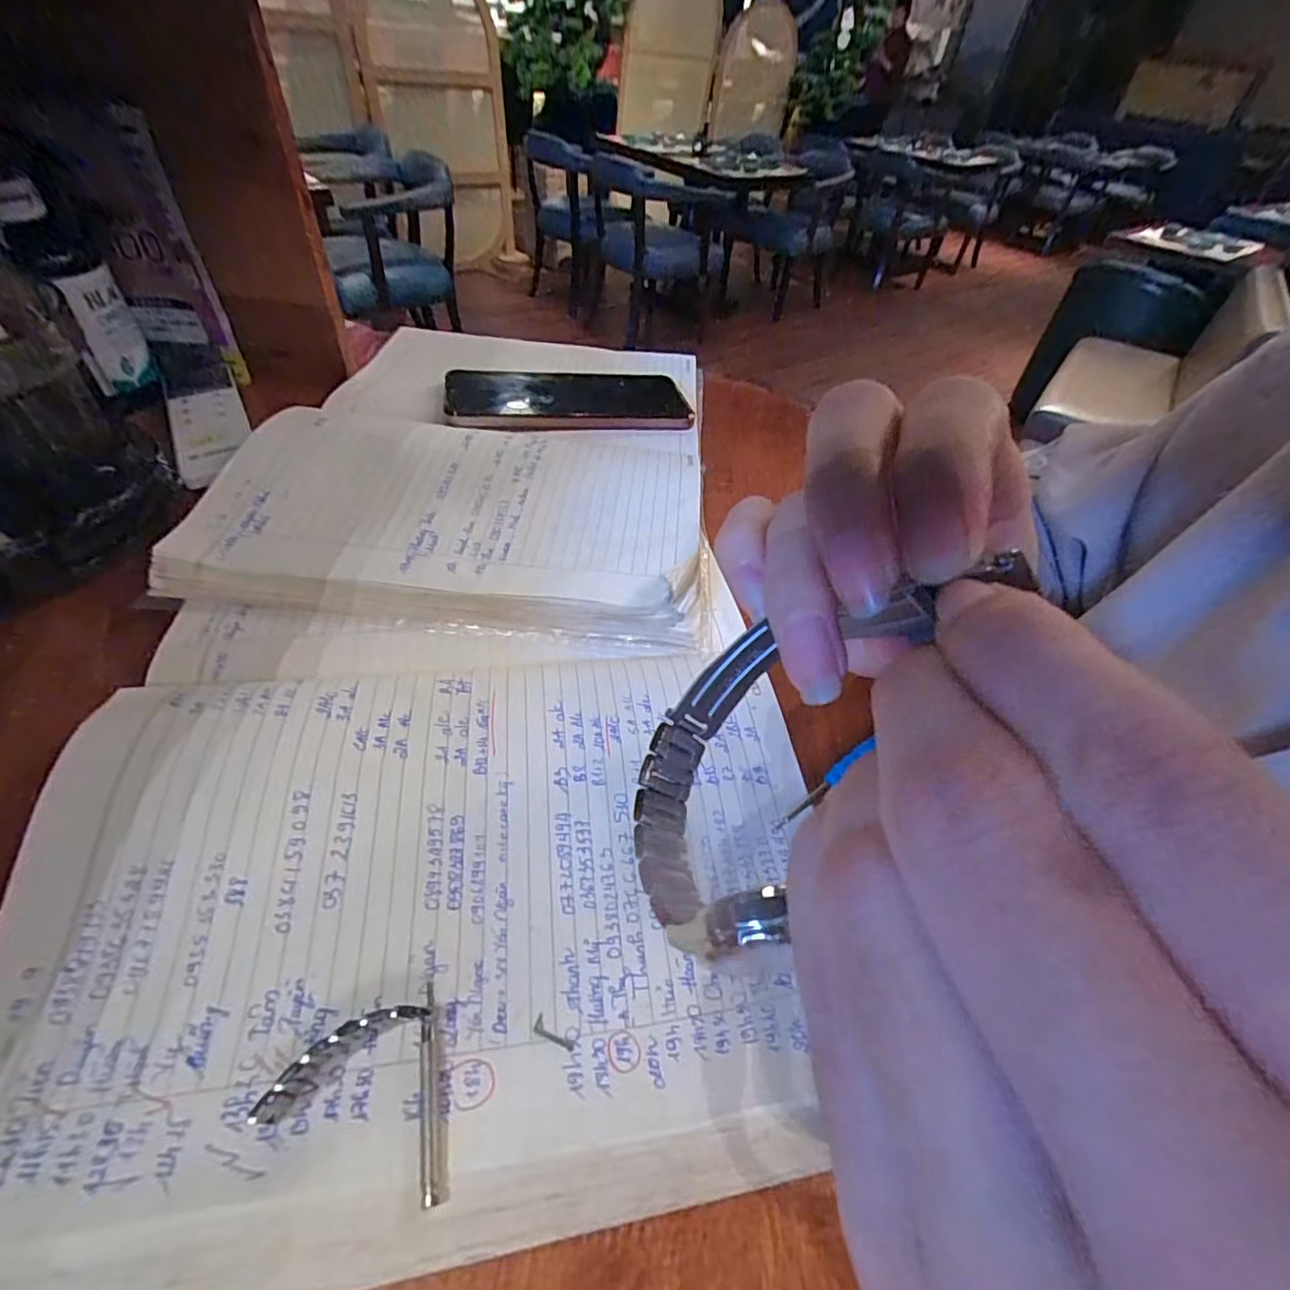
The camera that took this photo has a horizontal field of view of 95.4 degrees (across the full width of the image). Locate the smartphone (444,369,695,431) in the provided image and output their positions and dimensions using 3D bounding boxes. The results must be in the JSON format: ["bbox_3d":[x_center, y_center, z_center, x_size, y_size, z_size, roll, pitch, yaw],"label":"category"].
[{"bbox_3d":[-0.054,-0.179,0.417,0.165,0.010,0.089,-5,48,-12],"label":"smartphone"}]

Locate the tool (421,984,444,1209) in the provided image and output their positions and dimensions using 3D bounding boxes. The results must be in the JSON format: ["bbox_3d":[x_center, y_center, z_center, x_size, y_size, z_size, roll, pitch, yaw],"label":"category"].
[{"bbox_3d":[-0.058,0.117,0.155,0.005,0.004,0.048,-9,48,-15],"label":"tool"}]

